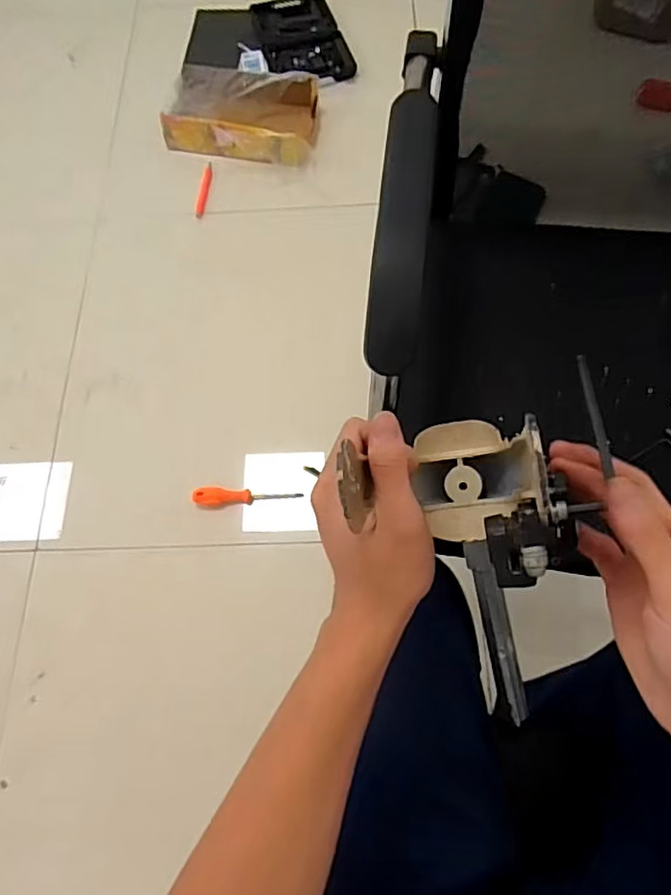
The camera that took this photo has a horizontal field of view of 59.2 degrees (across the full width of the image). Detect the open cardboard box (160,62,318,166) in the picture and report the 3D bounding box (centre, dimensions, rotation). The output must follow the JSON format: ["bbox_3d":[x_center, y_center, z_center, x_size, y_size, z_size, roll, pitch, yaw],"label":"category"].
[{"bbox_3d":[-0.230,-0.819,1.447,0.377,0.076,0.239,15,69,8],"label":"open cardboard box"}]

